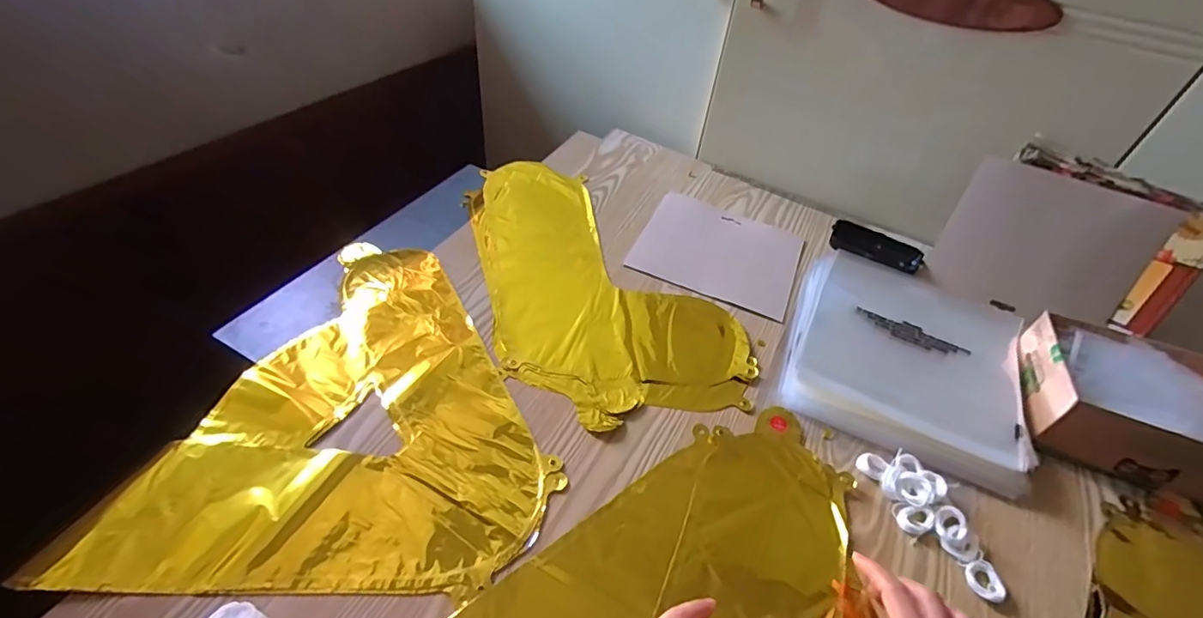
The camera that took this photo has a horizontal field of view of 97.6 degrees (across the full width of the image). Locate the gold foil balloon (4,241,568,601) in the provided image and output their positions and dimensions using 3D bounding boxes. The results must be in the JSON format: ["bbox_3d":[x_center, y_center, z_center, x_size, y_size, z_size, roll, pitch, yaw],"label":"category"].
[{"bbox_3d":[-0.202,0.064,0.473,0.322,0.011,0.351,6,46,-2],"label":"gold foil balloon"}]

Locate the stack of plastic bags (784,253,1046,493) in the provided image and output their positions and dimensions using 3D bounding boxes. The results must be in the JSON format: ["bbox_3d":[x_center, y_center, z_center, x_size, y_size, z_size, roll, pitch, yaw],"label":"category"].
[{"bbox_3d":[0.311,0.043,0.545,0.213,0.030,0.239,21,47,12],"label":"stack of plastic bags"}]

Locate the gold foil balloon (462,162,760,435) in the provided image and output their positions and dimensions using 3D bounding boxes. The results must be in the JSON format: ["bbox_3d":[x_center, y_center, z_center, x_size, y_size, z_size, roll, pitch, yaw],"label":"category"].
[{"bbox_3d":[-0.013,-0.049,0.610,0.240,0.009,0.412,-9,48,-15],"label":"gold foil balloon"}]

